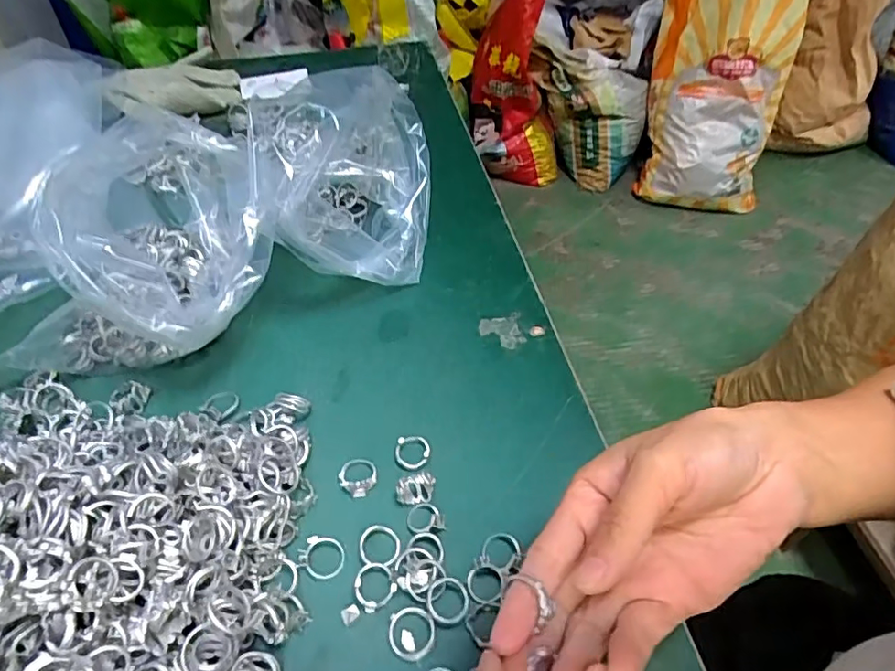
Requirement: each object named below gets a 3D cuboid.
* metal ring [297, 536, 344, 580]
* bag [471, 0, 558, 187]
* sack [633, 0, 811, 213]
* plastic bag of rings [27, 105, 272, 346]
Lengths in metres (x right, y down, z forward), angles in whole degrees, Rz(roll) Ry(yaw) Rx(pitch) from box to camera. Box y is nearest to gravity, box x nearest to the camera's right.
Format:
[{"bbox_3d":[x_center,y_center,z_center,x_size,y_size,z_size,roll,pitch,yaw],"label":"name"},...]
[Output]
[{"bbox_3d":[-0.065,0.115,0.295,0.023,0.004,0.020,9,63,-9],"label":"metal ring"},{"bbox_3d":[0.208,-0.707,1.628,0.272,0.565,0.236,3,49,1],"label":"bag"},{"bbox_3d":[0.752,-0.670,1.567,0.343,0.632,0.120,5,26,9],"label":"sack"},{"bbox_3d":[-0.173,-0.058,0.370,0.109,0.112,0.154,-12,50,-12],"label":"plastic bag of rings"}]

